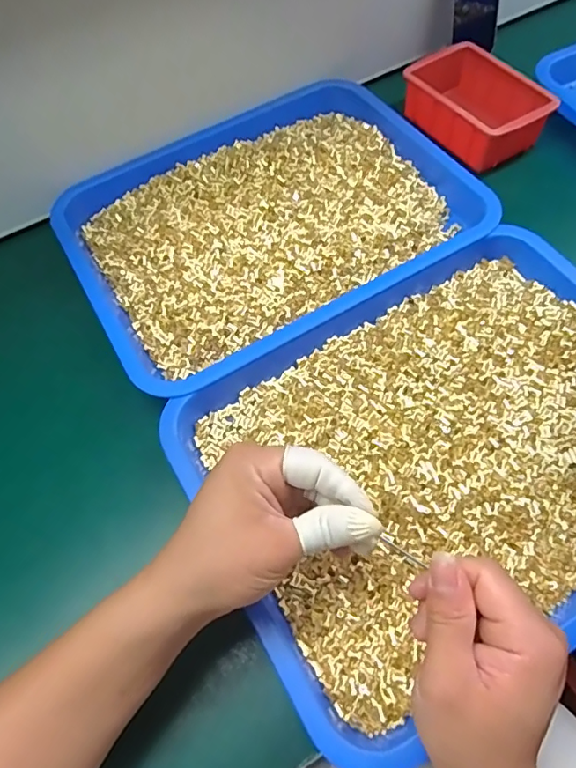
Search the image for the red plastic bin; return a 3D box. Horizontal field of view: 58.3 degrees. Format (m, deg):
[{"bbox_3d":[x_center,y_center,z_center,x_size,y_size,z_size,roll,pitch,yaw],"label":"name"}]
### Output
[{"bbox_3d":[0.207,-0.309,0.584,0.102,0.060,0.150,-31,64,-12],"label":"red plastic bin"}]

